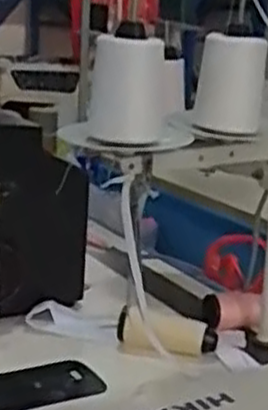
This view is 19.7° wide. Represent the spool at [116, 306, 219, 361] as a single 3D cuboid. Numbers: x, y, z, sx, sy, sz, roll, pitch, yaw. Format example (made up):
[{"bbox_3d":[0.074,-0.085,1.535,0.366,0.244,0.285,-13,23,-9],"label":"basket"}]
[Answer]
[{"bbox_3d":[0.036,0.146,0.880,0.115,0.054,0.061,5,14,8],"label":"spool"}]

